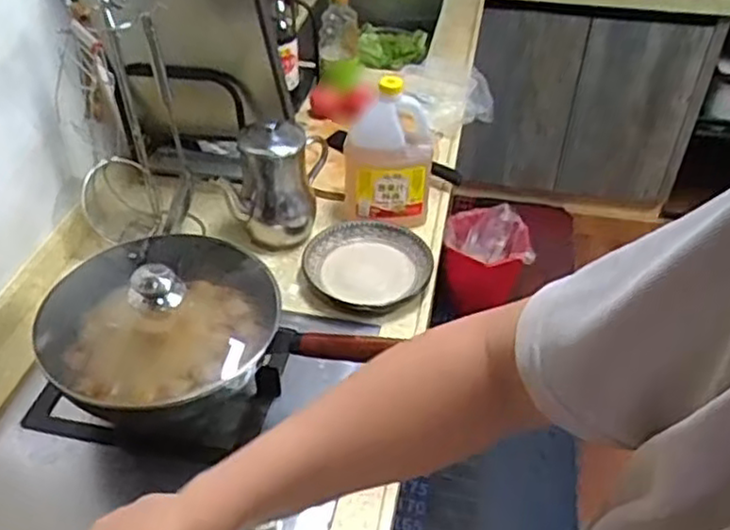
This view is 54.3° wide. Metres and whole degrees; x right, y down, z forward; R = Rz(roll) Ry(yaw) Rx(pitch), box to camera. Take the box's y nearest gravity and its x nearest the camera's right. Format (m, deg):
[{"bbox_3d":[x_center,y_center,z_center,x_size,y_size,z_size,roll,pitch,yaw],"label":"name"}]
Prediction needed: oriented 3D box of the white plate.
[{"bbox_3d":[0.005,0.000,1.100,0.182,0.042,0.174,1,41,0],"label":"white plate"}]

